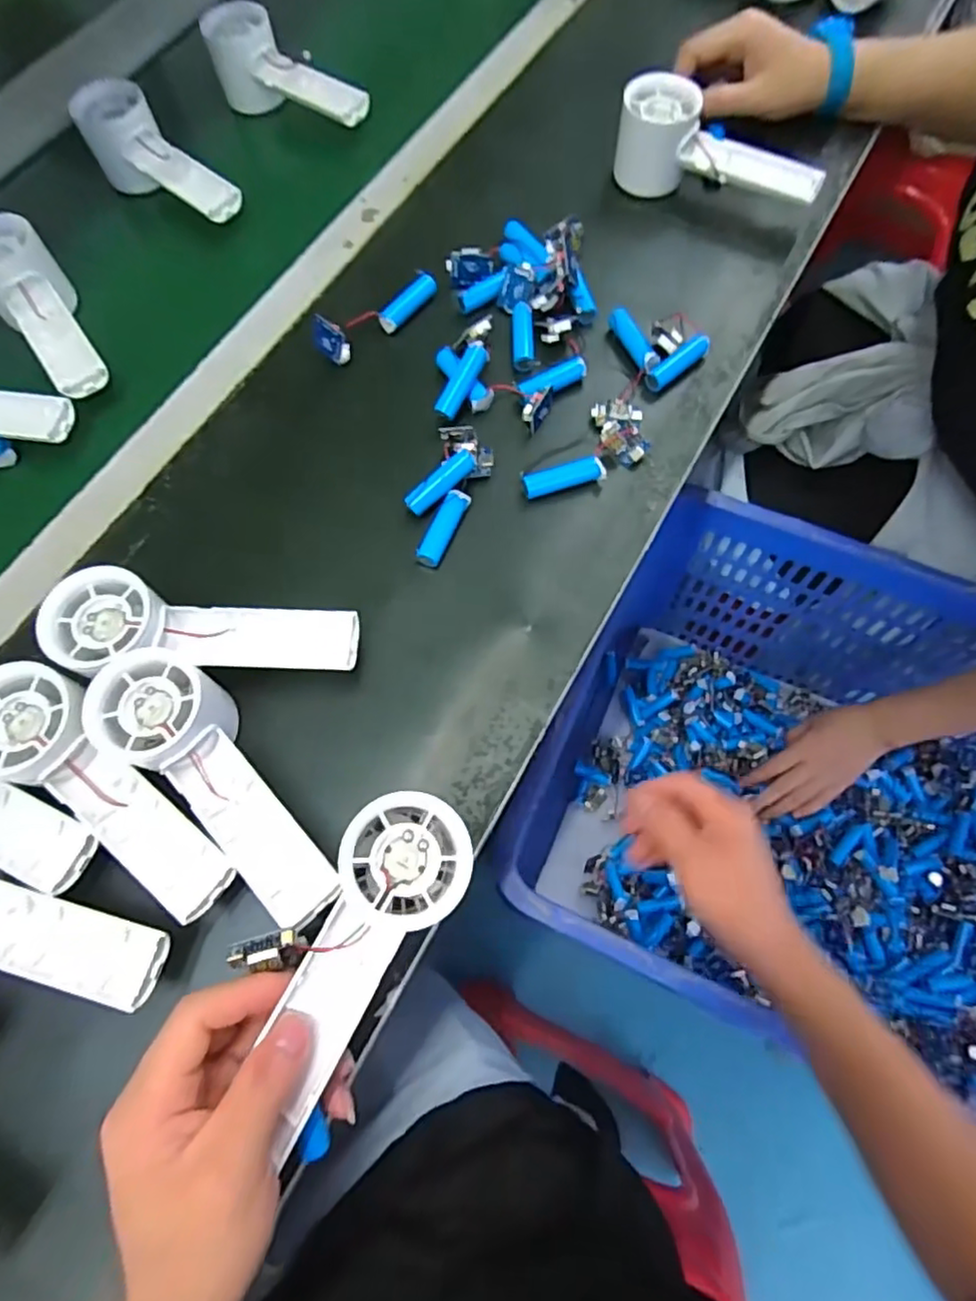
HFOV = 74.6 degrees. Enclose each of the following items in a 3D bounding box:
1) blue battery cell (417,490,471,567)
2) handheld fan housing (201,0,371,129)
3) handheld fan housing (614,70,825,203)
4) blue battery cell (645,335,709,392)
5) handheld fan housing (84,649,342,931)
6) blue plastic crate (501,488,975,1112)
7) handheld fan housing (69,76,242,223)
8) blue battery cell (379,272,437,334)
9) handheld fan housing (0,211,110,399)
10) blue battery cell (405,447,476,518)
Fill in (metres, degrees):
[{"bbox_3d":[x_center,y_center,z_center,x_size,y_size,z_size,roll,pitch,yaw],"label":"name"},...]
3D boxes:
[{"bbox_3d":[-0.028,-0.077,0.400,0.014,0.015,0.049,25,72,9],"label":"blue battery cell"},{"bbox_3d":[-0.172,-0.496,0.554,0.162,0.062,0.061,30,73,11],"label":"handheld fan housing"},{"bbox_3d":[0.173,-0.372,0.488,0.157,0.061,0.052,27,72,10],"label":"handheld fan housing"},{"bbox_3d":[0.131,-0.199,0.443,0.052,0.015,0.012,-36,73,-12],"label":"blue battery cell"},{"bbox_3d":[-0.139,0.070,0.333,0.059,0.052,0.160,-38,88,-14],"label":"handheld fan housing"},{"bbox_3d":[0.367,0.160,0.637,0.588,0.297,0.411,27,72,10],"label":"blue plastic crate"},{"bbox_3d":[-0.264,-0.393,0.513,0.154,0.052,0.055,42,75,14],"label":"handheld fan housing"},{"bbox_3d":[-0.059,-0.256,0.472,0.015,0.018,0.053,36,74,13],"label":"blue battery cell"},{"bbox_3d":[-0.319,-0.243,0.452,0.058,0.047,0.162,-34,73,-11],"label":"handheld fan housing"},{"bbox_3d":[-0.030,-0.106,0.405,0.050,0.011,0.014,-40,70,7],"label":"blue battery cell"}]

